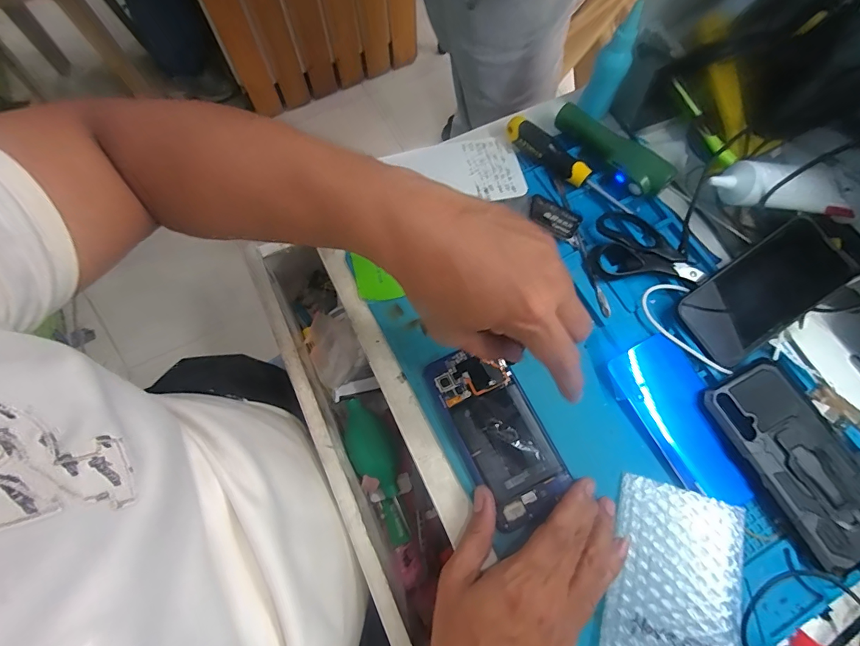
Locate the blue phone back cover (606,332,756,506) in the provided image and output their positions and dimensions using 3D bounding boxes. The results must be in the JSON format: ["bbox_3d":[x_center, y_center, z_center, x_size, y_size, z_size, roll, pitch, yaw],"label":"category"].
[{"bbox_3d":[0.221,0.083,0.366,0.075,0.008,0.143,-28,73,-14],"label":"blue phone back cover"}]

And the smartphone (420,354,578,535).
[{"bbox_3d":[0.057,0.091,0.365,0.074,0.008,0.150,-30,73,-8],"label":"smartphone"}]

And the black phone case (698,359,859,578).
[{"bbox_3d":[0.305,0.109,0.341,0.089,0.009,0.159,-28,72,-10],"label":"black phone case"}]

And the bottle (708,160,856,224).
[{"bbox_3d":[0.329,-0.125,0.388,0.163,0.039,0.045,5,69,-14],"label":"bottle"}]

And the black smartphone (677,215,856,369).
[{"bbox_3d":[0.304,-0.028,0.386,0.146,0.015,0.073,-36,85,2],"label":"black smartphone"}]

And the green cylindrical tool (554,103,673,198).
[{"bbox_3d":[0.185,-0.177,0.440,0.134,0.030,0.031,43,75,15],"label":"green cylindrical tool"}]

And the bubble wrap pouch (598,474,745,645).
[{"bbox_3d":[0.179,0.210,0.309,0.091,0.013,0.168,16,70,6],"label":"bubble wrap pouch"}]

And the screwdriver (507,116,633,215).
[{"bbox_3d":[0.145,-0.167,0.443,0.148,0.025,0.026,39,75,14],"label":"screwdriver"}]

